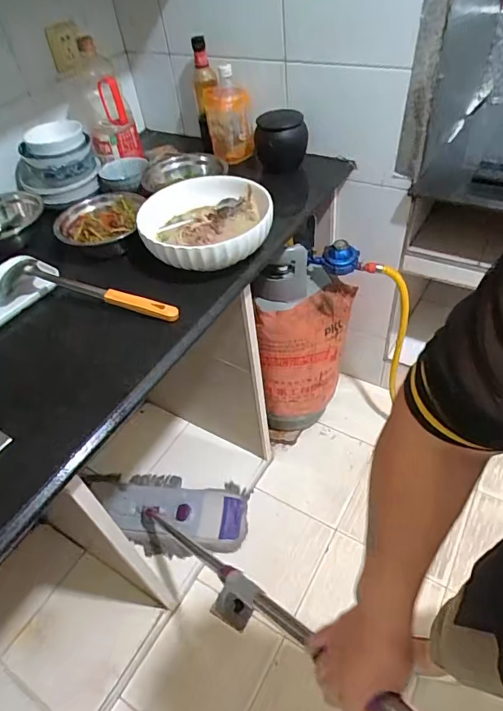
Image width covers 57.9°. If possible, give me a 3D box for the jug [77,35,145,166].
[{"bbox_3d":[-0.342,-0.584,1.050,0.118,0.217,0.154,-17,49,-11],"label":"jug"}]

